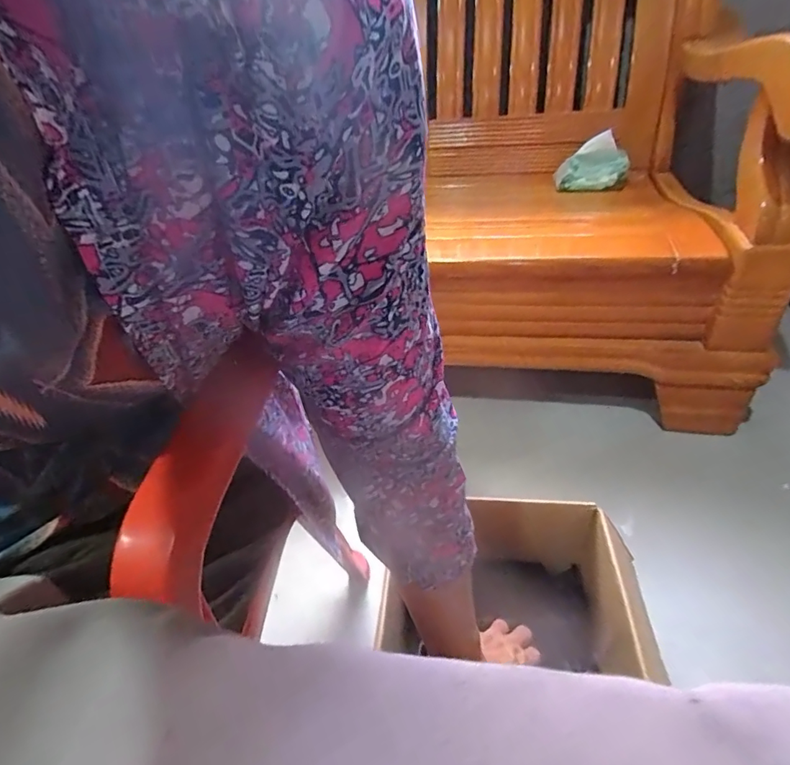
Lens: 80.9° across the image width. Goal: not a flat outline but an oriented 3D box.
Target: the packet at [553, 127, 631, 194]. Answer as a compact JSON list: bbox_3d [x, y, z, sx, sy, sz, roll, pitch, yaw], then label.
[{"bbox_3d":[0.415,-0.463,0.979,0.144,0.095,0.073,9,43,19],"label":"packet"}]

